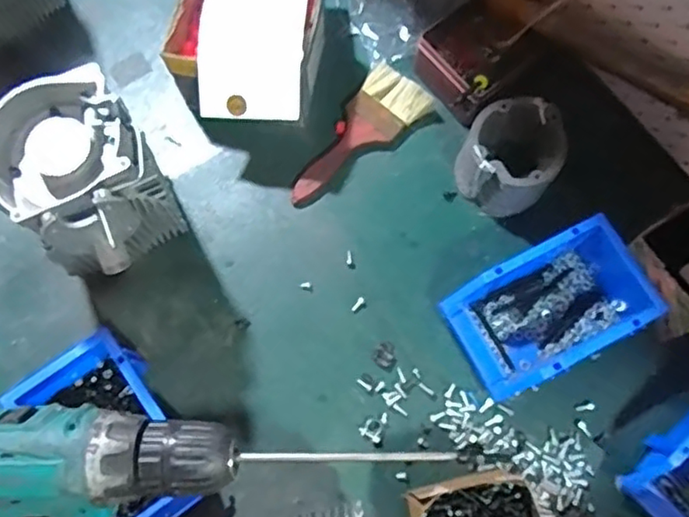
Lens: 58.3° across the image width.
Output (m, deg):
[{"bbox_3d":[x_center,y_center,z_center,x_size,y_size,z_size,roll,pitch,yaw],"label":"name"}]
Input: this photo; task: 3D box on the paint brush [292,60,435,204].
[{"bbox_3d":[0.013,-0.137,0.712,0.080,0.019,0.194,39,78,11],"label":"paint brush"}]

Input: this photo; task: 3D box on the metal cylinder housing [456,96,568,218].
[{"bbox_3d":[0.185,-0.109,0.679,0.114,0.072,0.112,28,76,8],"label":"metal cylinder housing"}]

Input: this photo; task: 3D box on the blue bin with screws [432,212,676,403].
[{"bbox_3d":[0.213,0.047,0.627,0.201,0.077,0.112,-27,76,-7],"label":"blue bin with screws"}]

